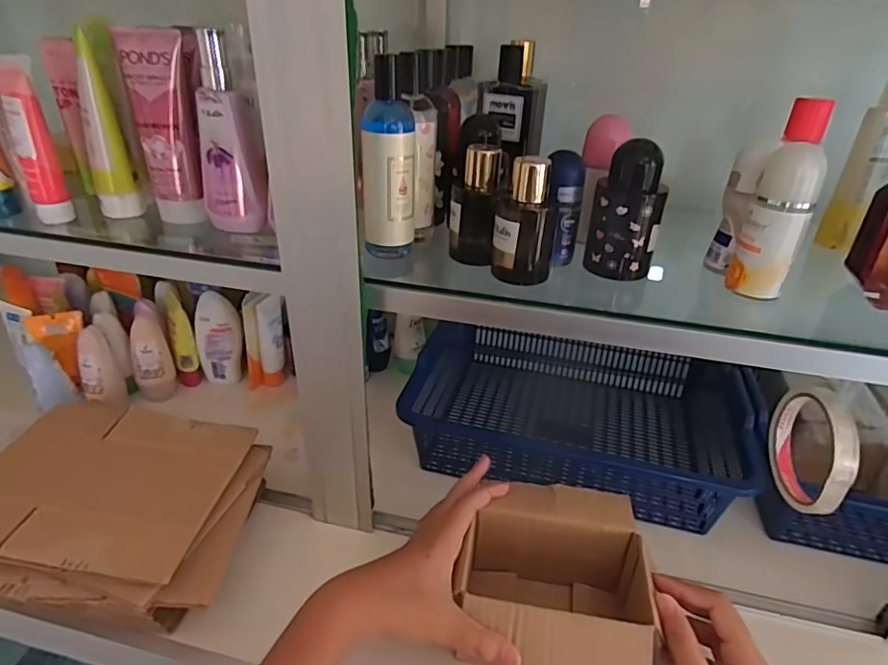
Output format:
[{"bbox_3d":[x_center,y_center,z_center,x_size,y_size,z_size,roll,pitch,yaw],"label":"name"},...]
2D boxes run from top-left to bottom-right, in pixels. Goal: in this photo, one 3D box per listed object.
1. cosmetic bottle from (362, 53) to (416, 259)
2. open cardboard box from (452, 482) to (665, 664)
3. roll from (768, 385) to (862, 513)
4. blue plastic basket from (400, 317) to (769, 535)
[{"bbox_3d":[-0.042,-0.126,0.416,0.038,0.148,0.030,3,33,2],"label":"cosmetic bottle"},{"bbox_3d":[0.083,0.200,0.422,0.130,0.079,0.145,9,33,10],"label":"open cardboard box"},{"bbox_3d":[0.273,0.083,0.401,0.014,0.088,0.087,5,33,4],"label":"roll"},{"bbox_3d":[0.156,0.064,0.646,0.334,0.099,0.289,11,34,13],"label":"blue plastic basket"}]

